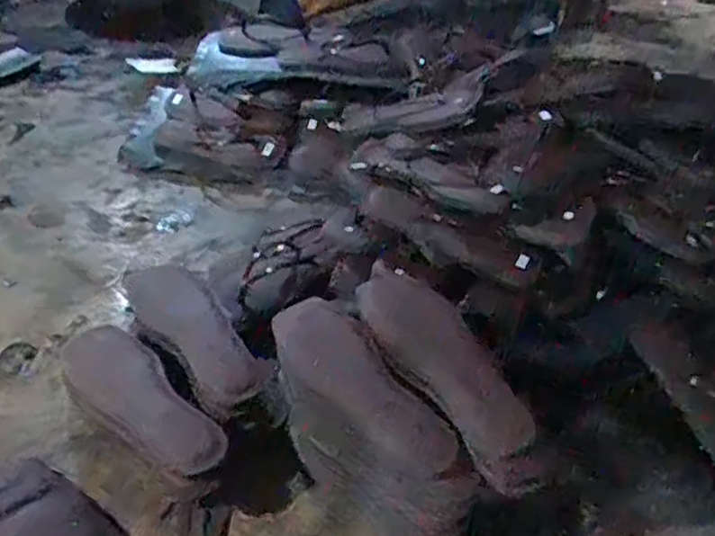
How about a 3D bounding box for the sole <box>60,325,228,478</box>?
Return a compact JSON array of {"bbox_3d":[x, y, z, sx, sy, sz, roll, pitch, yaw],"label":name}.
[{"bbox_3d":[-0.240,0.143,0.732,0.249,0.045,0.085,31,69,28],"label":"sole"}]

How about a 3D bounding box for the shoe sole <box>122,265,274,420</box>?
[{"bbox_3d":[-0.201,0.065,0.783,0.092,0.041,0.273,-21,47,-30],"label":"shoe sole"}]

